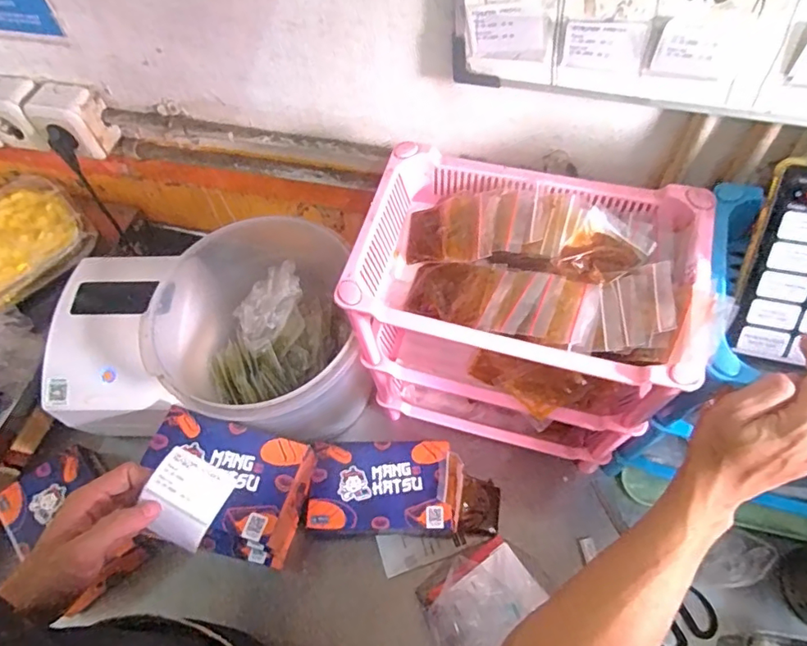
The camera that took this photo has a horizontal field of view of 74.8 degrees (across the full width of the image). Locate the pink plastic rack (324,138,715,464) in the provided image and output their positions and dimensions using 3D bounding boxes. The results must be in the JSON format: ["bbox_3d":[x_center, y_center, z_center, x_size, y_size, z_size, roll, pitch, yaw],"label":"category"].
[{"bbox_3d":[0.120,0.011,0.606,0.294,0.333,0.191,13,63,12],"label":"pink plastic rack"}]

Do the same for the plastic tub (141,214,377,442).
[{"bbox_3d":[-0.177,0.030,0.668,0.231,0.187,0.251,-14,61,-4],"label":"plastic tub"}]

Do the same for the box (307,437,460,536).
[{"bbox_3d":[-0.020,0.213,0.673,0.187,0.071,0.110,-3,61,3],"label":"box"}]

